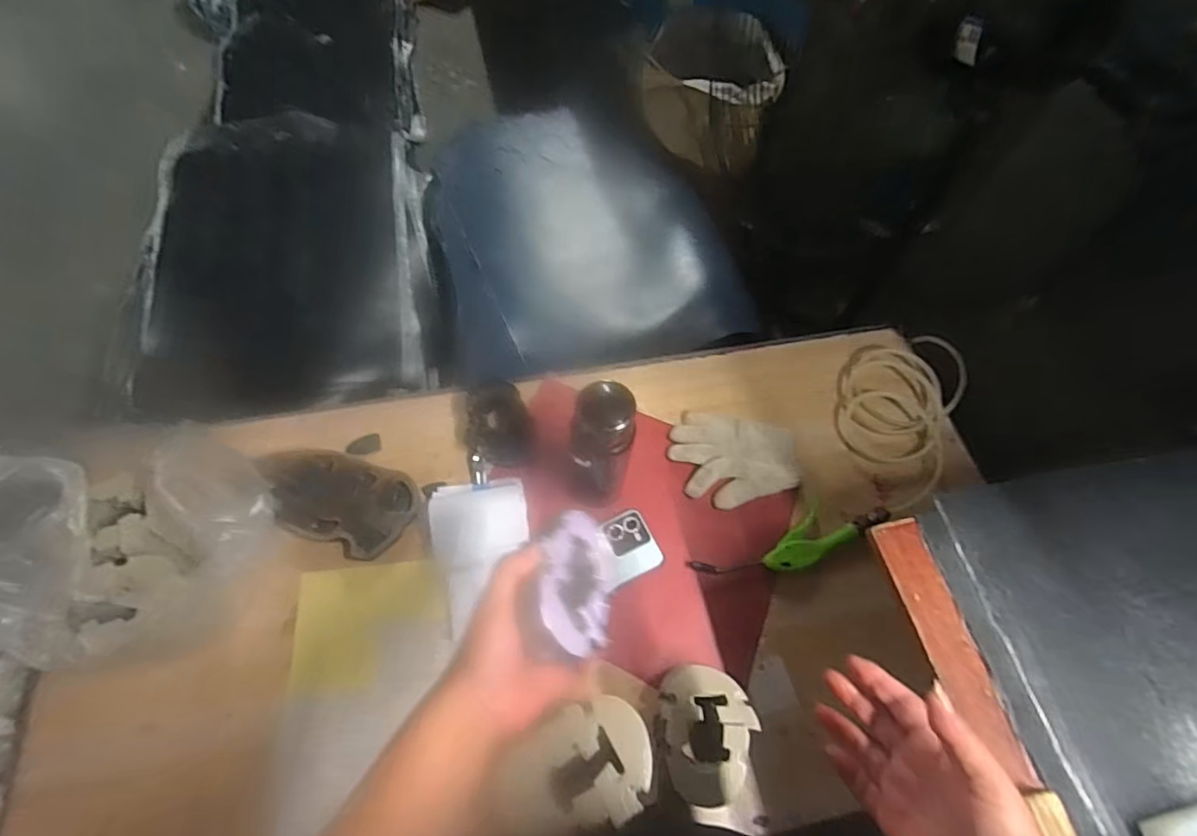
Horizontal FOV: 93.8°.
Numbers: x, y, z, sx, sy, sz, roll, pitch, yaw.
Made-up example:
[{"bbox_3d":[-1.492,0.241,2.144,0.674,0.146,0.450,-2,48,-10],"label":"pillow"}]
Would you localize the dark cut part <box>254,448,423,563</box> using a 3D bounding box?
[{"bbox_3d":[-0.341,0.102,0.722,0.199,0.018,0.114,16,65,6],"label":"dark cut part"}]

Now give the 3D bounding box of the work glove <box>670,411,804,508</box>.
[{"bbox_3d":[0.188,0.058,0.773,0.176,0.014,0.130,12,61,6],"label":"work glove"}]

